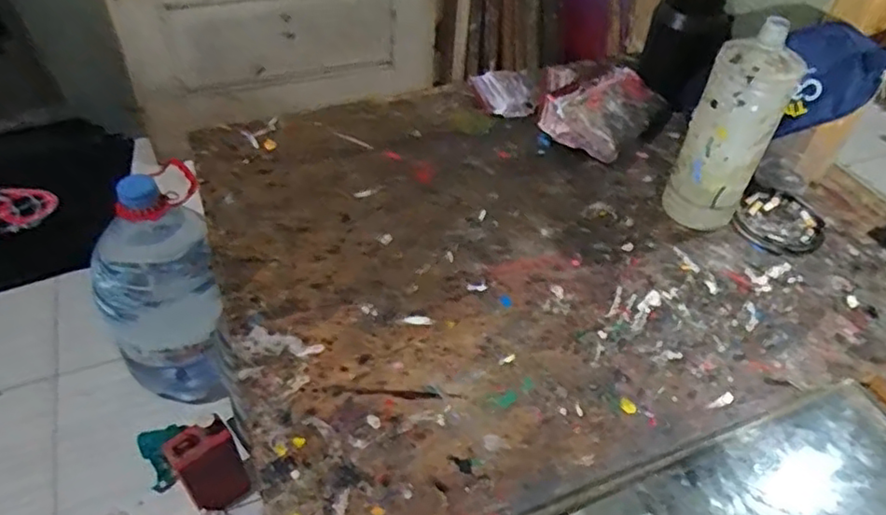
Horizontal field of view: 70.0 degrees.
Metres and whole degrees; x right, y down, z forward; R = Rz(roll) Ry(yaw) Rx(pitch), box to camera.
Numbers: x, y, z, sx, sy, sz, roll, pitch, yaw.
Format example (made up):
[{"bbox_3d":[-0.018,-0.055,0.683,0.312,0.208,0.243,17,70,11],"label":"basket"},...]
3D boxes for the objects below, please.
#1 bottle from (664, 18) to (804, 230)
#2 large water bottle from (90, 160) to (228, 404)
[{"bbox_3d":[0.305,-0.127,0.678,0.068,0.223,0.068,-14,49,-18],"label":"bottle"},{"bbox_3d":[-0.483,0.082,1.125,0.211,0.431,0.158,-27,54,-28],"label":"large water bottle"}]

